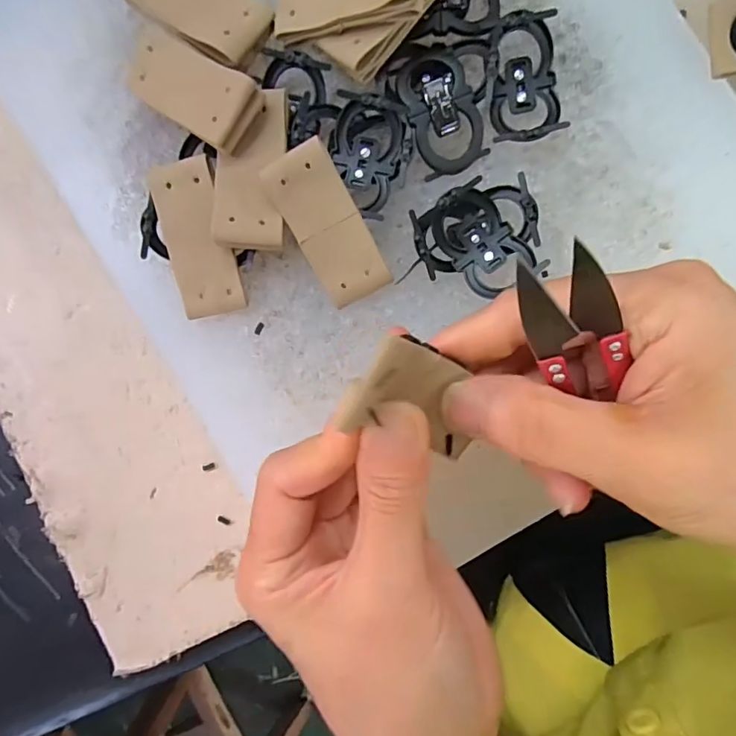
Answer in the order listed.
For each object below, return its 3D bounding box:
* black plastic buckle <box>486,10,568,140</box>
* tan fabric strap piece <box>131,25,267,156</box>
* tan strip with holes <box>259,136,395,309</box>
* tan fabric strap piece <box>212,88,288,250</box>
[{"bbox_3d":[0.061,-0.113,0.203,0.029,0.013,0.047,-11,92,5],"label":"black plastic buckle"},{"bbox_3d":[-0.071,-0.111,0.203,0.064,0.010,0.028,38,95,16],"label":"tan fabric strap piece"},{"bbox_3d":[-0.015,-0.055,0.201,0.027,0.005,0.061,-28,111,5],"label":"tan strip with holes"},{"bbox_3d":[-0.046,-0.078,0.200,0.026,0.007,0.062,2,84,-3],"label":"tan fabric strap piece"}]

